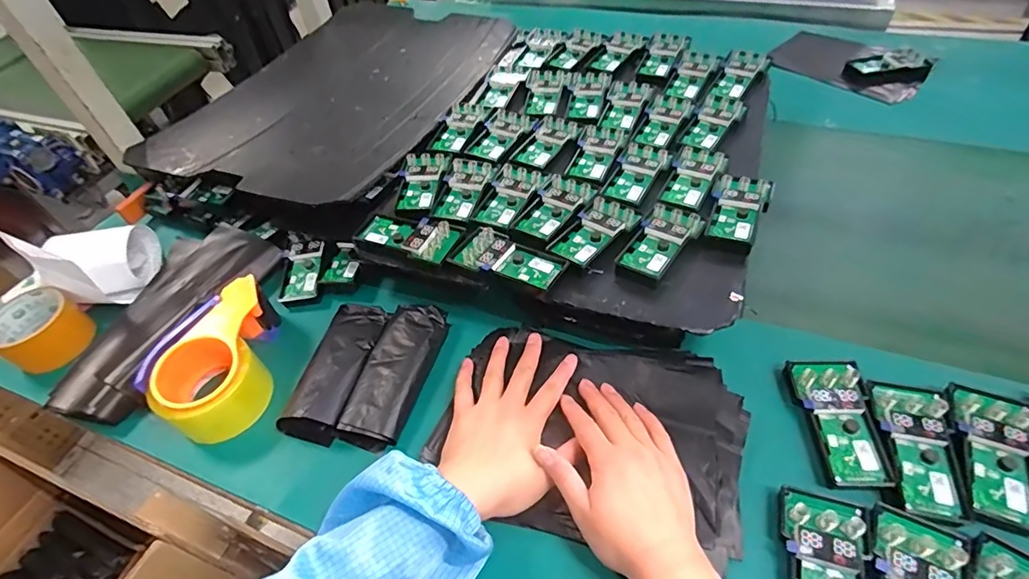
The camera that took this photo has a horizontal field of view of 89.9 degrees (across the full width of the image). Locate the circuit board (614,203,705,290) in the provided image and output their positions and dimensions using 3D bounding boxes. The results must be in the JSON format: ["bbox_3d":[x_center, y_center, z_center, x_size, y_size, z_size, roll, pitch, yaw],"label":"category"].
[{"bbox_3d":[0.151,-0.049,0.538,0.055,0.016,0.103,27,57,26],"label":"circuit board"}]

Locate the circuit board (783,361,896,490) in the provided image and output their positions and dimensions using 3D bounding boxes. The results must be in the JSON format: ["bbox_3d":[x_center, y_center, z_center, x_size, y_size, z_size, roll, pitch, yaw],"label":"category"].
[{"bbox_3d":[0.286,0.115,0.456,0.059,0.019,0.115,0,49,6],"label":"circuit board"}]

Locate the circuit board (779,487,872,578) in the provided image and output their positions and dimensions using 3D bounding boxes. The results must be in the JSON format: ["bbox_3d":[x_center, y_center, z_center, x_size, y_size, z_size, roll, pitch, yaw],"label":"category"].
[{"bbox_3d":[0.230,0.207,0.382,0.061,0.020,0.109,14,52,17],"label":"circuit board"}]

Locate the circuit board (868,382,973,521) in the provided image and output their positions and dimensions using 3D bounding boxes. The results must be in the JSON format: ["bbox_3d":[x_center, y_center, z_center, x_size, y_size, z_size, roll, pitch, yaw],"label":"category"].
[{"bbox_3d":[0.339,0.132,0.434,0.056,0.015,0.110,9,51,13],"label":"circuit board"}]

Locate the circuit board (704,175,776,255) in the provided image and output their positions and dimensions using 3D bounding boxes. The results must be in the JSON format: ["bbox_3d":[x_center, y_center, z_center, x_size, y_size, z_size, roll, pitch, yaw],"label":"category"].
[{"bbox_3d":[0.243,-0.087,0.565,0.058,0.018,0.101,21,54,22],"label":"circuit board"}]

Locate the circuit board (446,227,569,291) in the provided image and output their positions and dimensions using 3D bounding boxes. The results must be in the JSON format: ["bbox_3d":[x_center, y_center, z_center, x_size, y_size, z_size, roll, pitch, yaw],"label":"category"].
[{"bbox_3d":[-0.005,-0.030,0.536,0.113,0.012,0.057,22,55,23],"label":"circuit board"}]

